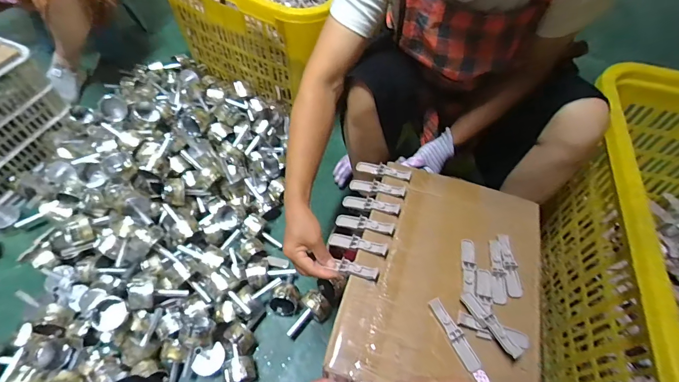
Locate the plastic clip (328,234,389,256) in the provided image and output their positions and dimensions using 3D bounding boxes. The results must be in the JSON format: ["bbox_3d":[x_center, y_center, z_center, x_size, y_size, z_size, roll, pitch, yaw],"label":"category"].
[{"bbox_3d":[0.028,0.084,0.573,0.101,0.011,0.021,7,53,27],"label":"plastic clip"}]

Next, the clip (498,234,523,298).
[{"bbox_3d":[0.268,0.113,0.562,0.026,0.017,0.102,4,56,-1],"label":"clip"}]

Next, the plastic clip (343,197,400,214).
[{"bbox_3d":[0.052,0.023,0.614,0.103,0.012,0.022,9,54,24],"label":"plastic clip"}]

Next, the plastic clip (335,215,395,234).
[{"bbox_3d":[0.039,0.055,0.593,0.104,0.015,0.025,7,53,25],"label":"plastic clip"}]

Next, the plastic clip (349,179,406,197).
[{"bbox_3d":[0.064,-0.007,0.640,0.106,0.015,0.023,9,53,27],"label":"plastic clip"}]

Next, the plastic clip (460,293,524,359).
[{"bbox_3d":[0.206,0.179,0.486,0.023,0.019,0.096,-25,61,-19],"label":"plastic clip"}]

